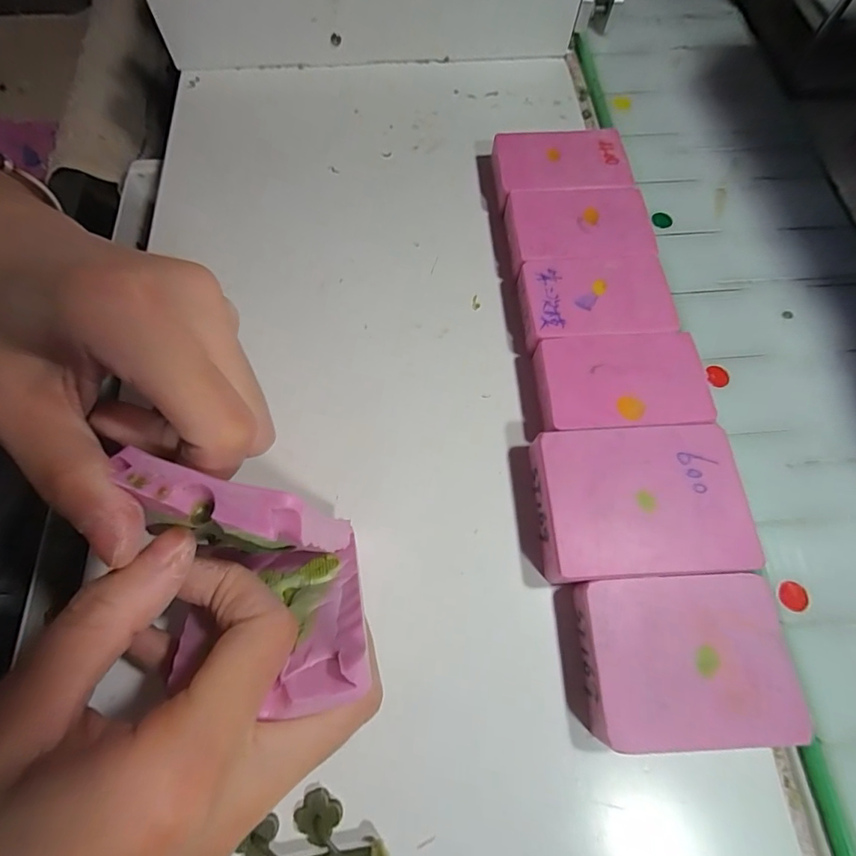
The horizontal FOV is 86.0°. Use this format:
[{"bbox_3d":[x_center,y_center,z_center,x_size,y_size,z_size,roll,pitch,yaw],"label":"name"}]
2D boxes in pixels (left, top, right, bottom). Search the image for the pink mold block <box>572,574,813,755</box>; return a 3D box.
[{"bbox_3d":[0.089,0.081,0.163,0.067,0.015,0.053,-1,68,-3],"label":"pink mold block"}]

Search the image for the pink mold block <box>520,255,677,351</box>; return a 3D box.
[{"bbox_3d":[0.078,-0.058,0.217,0.067,0.017,0.043,-6,69,-1],"label":"pink mold block"}]

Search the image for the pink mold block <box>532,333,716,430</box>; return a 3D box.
[{"bbox_3d":[0.082,-0.018,0.201,0.068,0.016,0.043,-1,68,-3],"label":"pink mold block"}]

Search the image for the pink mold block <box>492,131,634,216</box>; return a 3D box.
[{"bbox_3d":[0.070,-0.140,0.251,0.069,0.016,0.044,-3,68,-4],"label":"pink mold block"}]

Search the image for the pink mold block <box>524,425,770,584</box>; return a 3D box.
[{"bbox_3d":[0.081,0.030,0.182,0.080,0.019,0.056,-2,68,-3],"label":"pink mold block"}]

